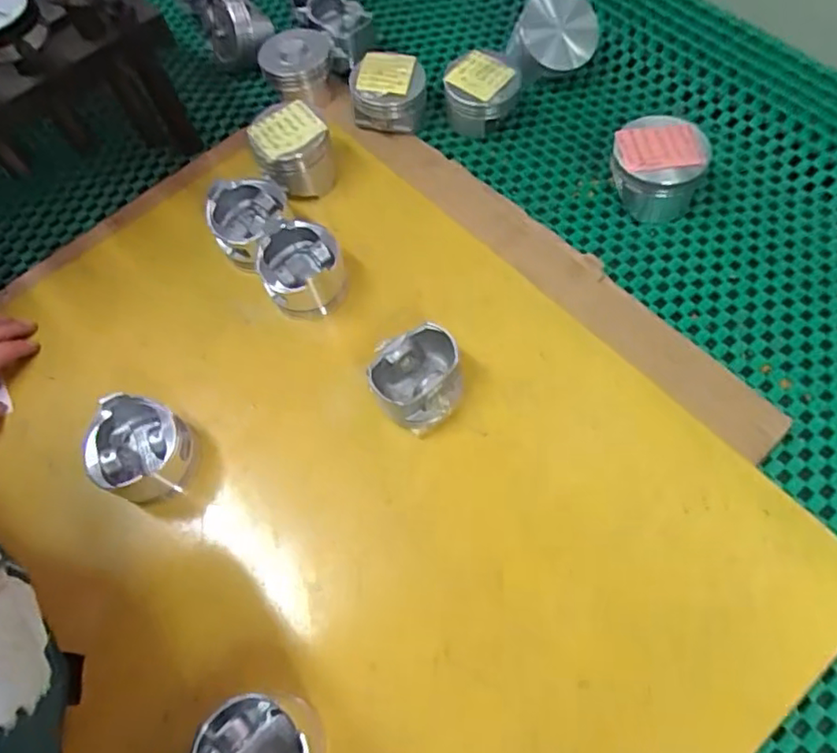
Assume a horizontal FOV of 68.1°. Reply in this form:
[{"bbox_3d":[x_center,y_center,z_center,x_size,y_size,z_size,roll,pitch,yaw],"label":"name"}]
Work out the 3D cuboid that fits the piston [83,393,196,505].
[{"bbox_3d":[-0.216,0.057,0.483,0.067,0.064,0.071,-1,66,2],"label":"piston"}]

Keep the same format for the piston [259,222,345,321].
[{"bbox_3d":[-0.100,-0.091,0.539,0.067,0.057,0.066,-1,66,2],"label":"piston"}]

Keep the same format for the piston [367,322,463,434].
[{"bbox_3d":[0.000,0.005,0.480,0.066,0.054,0.065,-1,66,2],"label":"piston"}]

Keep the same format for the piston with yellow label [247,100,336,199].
[{"bbox_3d":[-0.118,-0.212,0.592,0.070,0.071,0.067,-1,66,2],"label":"piston with yellow label"}]

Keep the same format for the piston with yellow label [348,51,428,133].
[{"bbox_3d":[-0.031,-0.285,0.632,0.078,0.058,0.072,-2,66,2],"label":"piston with yellow label"}]

